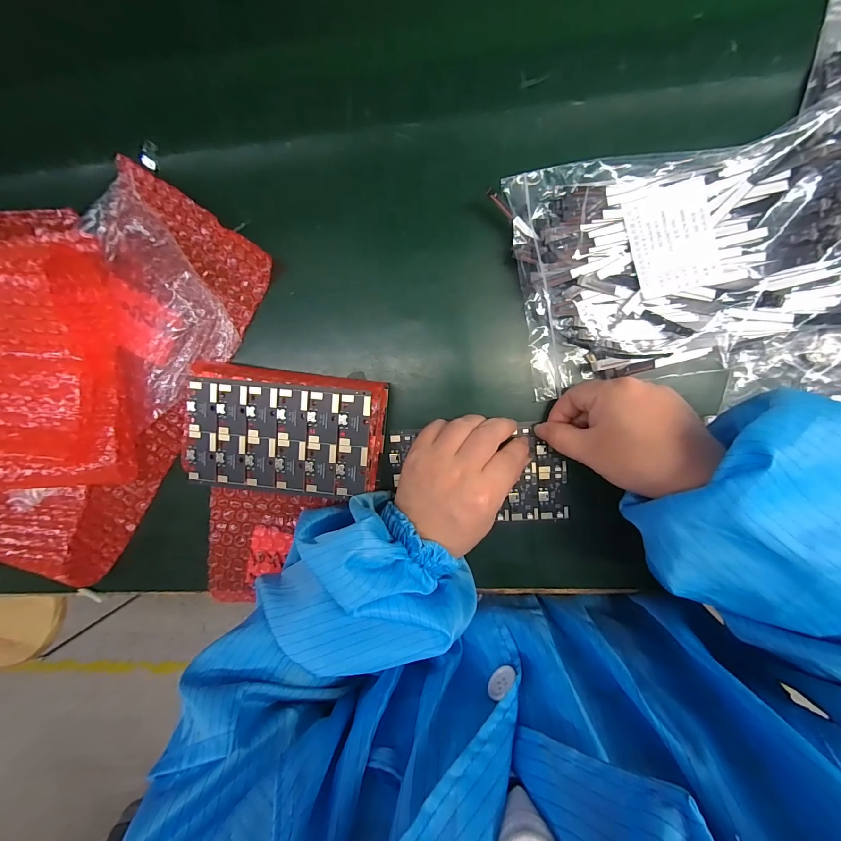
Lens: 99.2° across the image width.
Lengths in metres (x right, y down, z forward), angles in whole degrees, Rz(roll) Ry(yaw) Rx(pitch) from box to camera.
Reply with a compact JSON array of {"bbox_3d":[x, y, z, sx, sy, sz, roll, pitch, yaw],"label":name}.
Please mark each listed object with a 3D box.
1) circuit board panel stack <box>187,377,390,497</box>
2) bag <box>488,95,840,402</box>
[{"bbox_3d":[-0.098,0.011,0.273,0.140,0.033,0.077,3,97,5],"label":"circuit board panel stack"},{"bbox_3d":[0.182,-0.108,0.228,0.229,0.042,0.148,-10,96,6],"label":"bag"}]

